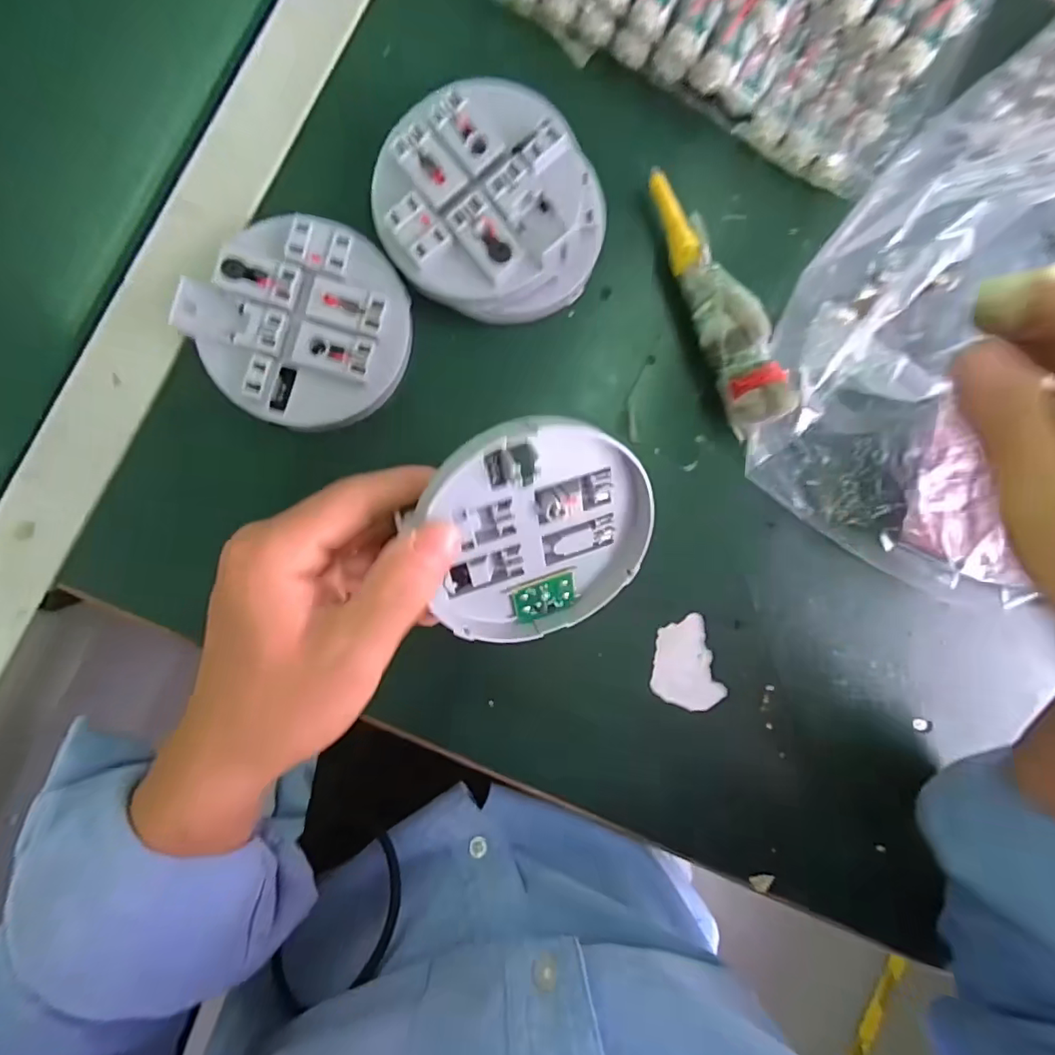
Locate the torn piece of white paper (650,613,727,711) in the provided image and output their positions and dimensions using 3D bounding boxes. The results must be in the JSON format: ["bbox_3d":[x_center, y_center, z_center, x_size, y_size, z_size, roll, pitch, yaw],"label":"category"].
[{"bbox_3d":[0.090,0.081,0.306,0.039,0.004,0.052,-21,92,-5],"label":"torn piece of white paper"}]

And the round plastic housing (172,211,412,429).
[{"bbox_3d":[-0.113,-0.103,0.272,0.097,0.022,0.099,0,90,-6],"label":"round plastic housing"}]

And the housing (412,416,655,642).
[{"bbox_3d":[0.009,0.004,0.230,0.101,0.016,0.104,-10,123,-16],"label":"housing"}]

